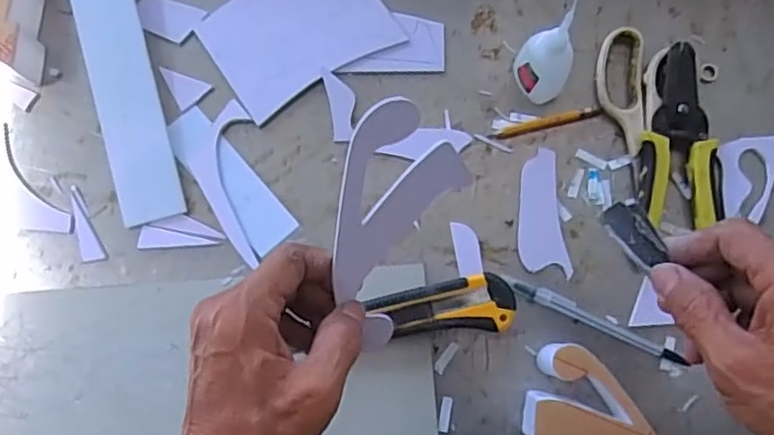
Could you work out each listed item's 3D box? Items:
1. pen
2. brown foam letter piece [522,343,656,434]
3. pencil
[{"bbox_3d":[0.155,0.076,0.486,0.138,0.006,0.012,23,81,6],"label":"pen"},{"bbox_3d":[0.145,0.156,0.452,0.064,0.042,0.131,-35,80,-5],"label":"brown foam letter piece"},{"bbox_3d":[0.126,-0.075,0.512,0.086,0.008,0.009,-14,79,-1],"label":"pencil"}]

